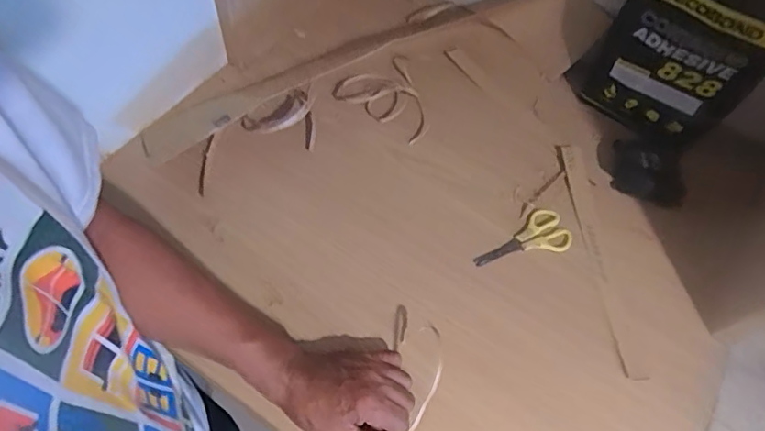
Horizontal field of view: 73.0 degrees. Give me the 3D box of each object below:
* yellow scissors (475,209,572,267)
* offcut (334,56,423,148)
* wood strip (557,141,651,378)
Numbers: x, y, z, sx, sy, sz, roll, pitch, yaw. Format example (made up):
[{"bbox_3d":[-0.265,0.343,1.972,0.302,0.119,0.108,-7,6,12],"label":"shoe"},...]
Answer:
[{"bbox_3d":[0.166,0.028,0.624,0.125,0.006,0.054,-13,62,-11],"label":"yellow scissors"},{"bbox_3d":[0.014,-0.164,0.723,0.121,0.026,0.139,-30,66,-20],"label":"offcut"},{"bbox_3d":[0.261,0.042,0.627,0.026,0.010,0.303,-1,60,-5],"label":"wood strip"}]

